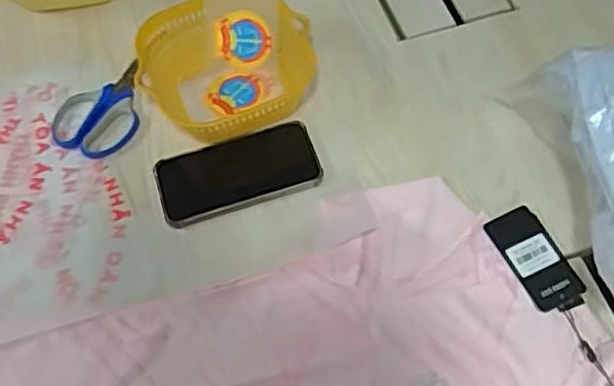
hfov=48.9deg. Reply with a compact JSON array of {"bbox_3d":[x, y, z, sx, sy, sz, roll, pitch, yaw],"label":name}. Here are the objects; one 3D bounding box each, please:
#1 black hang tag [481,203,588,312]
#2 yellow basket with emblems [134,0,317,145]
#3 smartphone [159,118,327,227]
[{"bbox_3d":[0.214,0.061,0.628,0.053,0.007,0.105,-25,62,-11],"label":"black hang tag"},{"bbox_3d":[-0.088,-0.140,0.731,0.181,0.064,0.159,-18,61,-7],"label":"yellow basket with emblems"},{"bbox_3d":[-0.069,-0.021,0.692,0.163,0.006,0.082,-17,61,-7],"label":"smartphone"}]

